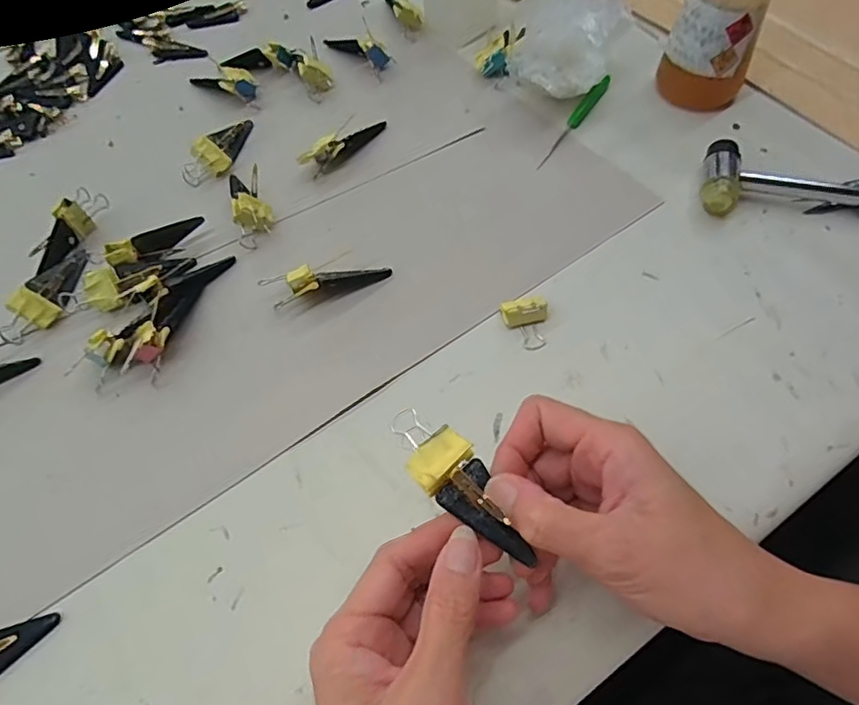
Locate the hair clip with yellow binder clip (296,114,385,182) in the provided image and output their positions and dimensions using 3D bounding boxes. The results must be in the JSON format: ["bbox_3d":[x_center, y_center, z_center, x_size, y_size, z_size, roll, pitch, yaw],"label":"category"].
[{"bbox_3d":[-0.068,-0.167,0.439,0.019,0.021,0.080,34,68,21],"label":"hair clip with yellow binder clip"}]

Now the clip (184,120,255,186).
[{"bbox_3d":[-0.165,-0.164,0.444,0.024,0.024,0.076,30,67,19],"label":"clip"}]

